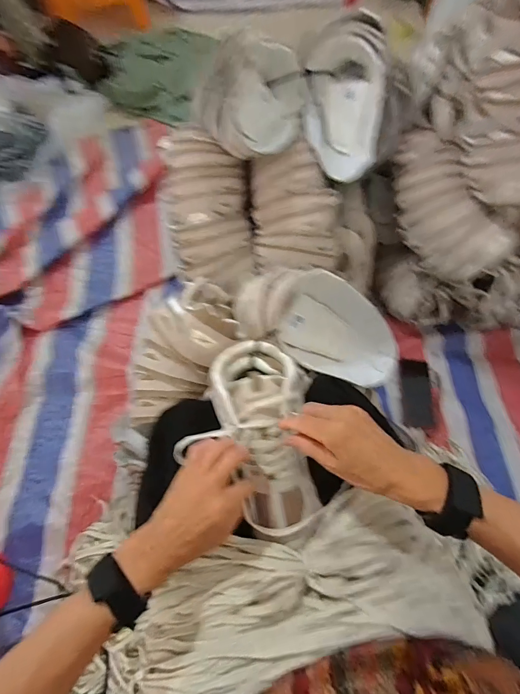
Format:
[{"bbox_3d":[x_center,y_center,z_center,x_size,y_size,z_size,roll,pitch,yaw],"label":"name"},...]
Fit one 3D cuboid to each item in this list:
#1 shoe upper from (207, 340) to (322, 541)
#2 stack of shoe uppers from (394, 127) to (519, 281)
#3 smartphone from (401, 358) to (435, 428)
[{"bbox_3d":[0.011,0.101,0.414,0.108,0.061,0.227,-12,74,-8],"label":"shoe upper"},{"bbox_3d":[0.368,-0.300,0.693,0.142,0.128,0.333,-5,65,-3],"label":"stack of shoe uppers"},{"bbox_3d":[0.377,0.109,0.836,0.063,0.010,0.165,-4,65,18],"label":"smartphone"}]

